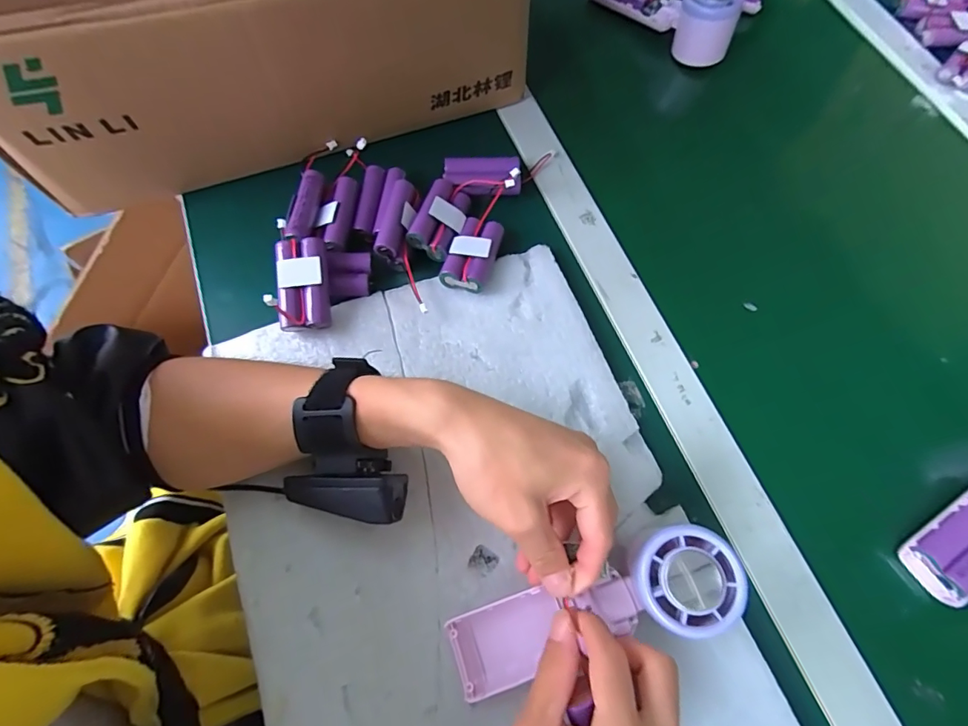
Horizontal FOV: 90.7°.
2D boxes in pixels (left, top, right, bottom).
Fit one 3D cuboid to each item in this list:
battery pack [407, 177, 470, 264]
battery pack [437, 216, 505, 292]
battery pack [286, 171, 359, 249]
[{"bbox_3d":[-0.034,-0.120,0.396,0.034,0.023,0.070,20,68,6],"label":"battery pack"},{"bbox_3d":[-0.009,-0.088,0.382,0.034,0.018,0.068,18,68,5],"label":"battery pack"},{"bbox_3d":[-0.130,-0.126,0.386,0.043,0.019,0.068,7,68,1],"label":"battery pack"}]

